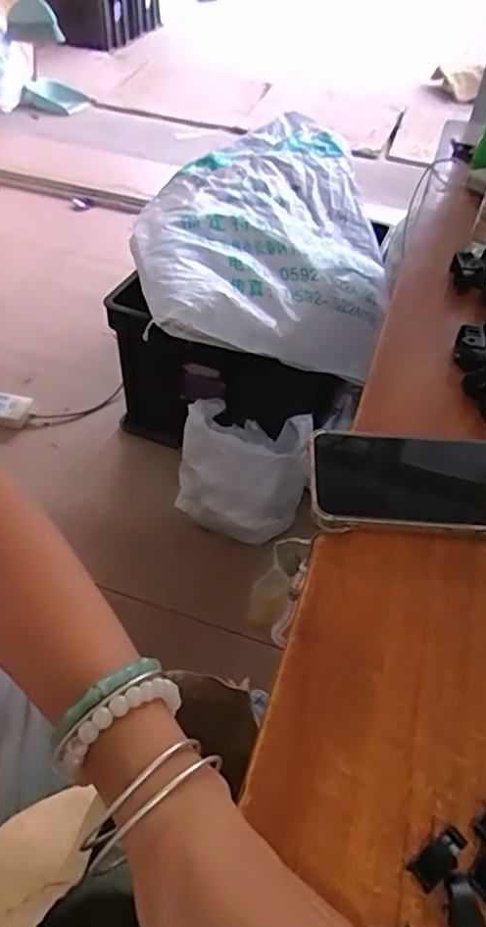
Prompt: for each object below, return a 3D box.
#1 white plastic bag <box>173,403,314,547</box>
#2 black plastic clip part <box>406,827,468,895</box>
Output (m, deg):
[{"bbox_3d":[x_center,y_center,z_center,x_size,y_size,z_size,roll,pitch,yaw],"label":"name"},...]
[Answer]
[{"bbox_3d":[-0.011,0.013,1.078,0.237,0.199,0.162,19,48,13],"label":"white plastic bag"},{"bbox_3d":[0.081,0.163,0.241,0.026,0.006,0.011,-25,52,-24],"label":"black plastic clip part"}]

